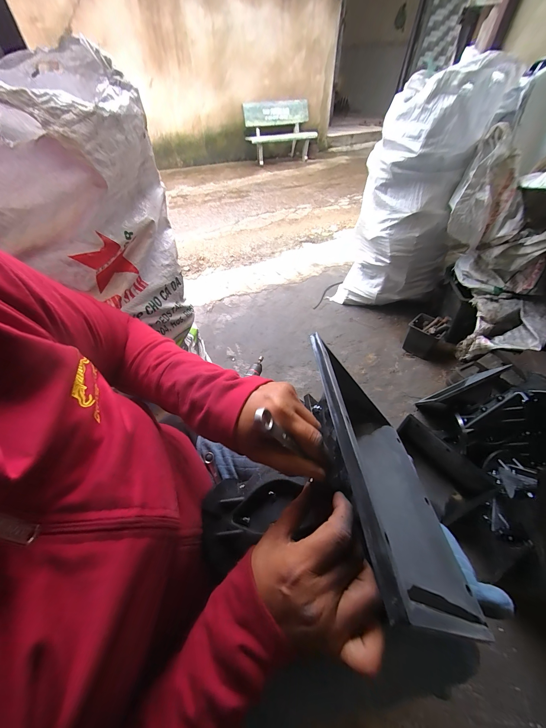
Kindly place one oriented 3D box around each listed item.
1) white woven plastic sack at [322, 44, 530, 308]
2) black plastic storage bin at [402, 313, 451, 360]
[{"bbox_3d":[0.589,-0.651,1.154,0.445,0.805,0.299,22,52,19],"label":"white woven plastic sack"},{"bbox_3d":[0.657,-0.126,1.170,0.140,0.154,0.133,29,54,24],"label":"black plastic storage bin"}]

